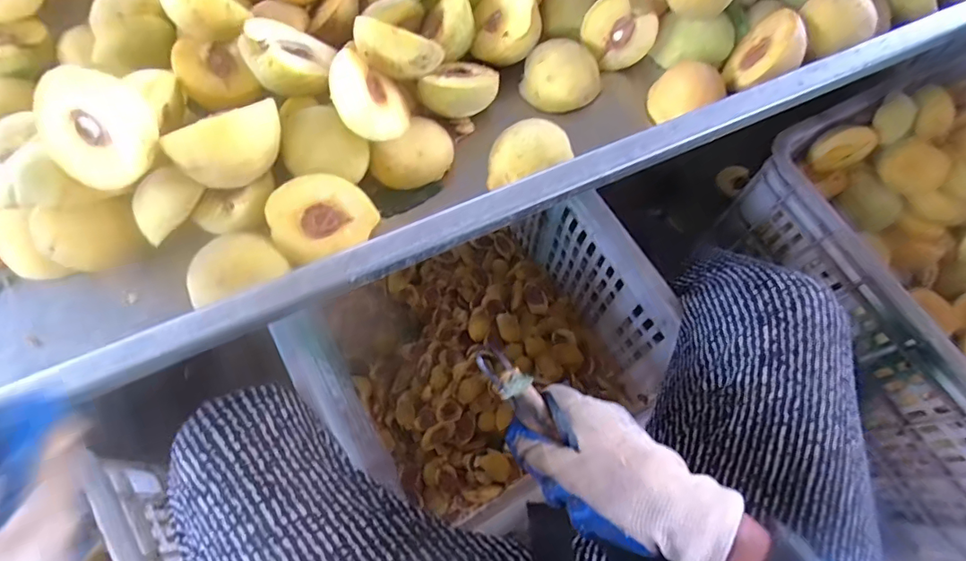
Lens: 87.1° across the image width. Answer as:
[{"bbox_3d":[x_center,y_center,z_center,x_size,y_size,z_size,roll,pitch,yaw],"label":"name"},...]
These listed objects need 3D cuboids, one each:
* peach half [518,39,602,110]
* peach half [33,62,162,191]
[{"bbox_3d":[0.066,-0.173,0.433,0.064,0.035,0.055,22,108,11],"label":"peach half"},{"bbox_3d":[-0.237,-0.096,0.316,0.068,0.033,0.068,-38,107,9],"label":"peach half"}]

